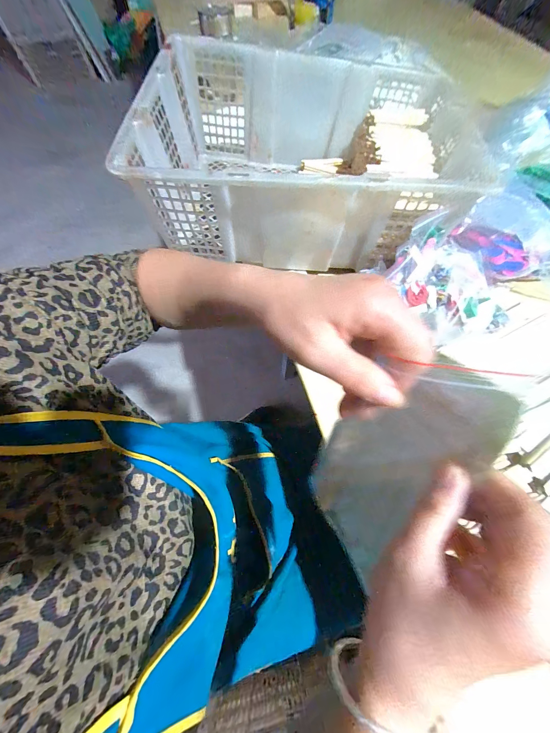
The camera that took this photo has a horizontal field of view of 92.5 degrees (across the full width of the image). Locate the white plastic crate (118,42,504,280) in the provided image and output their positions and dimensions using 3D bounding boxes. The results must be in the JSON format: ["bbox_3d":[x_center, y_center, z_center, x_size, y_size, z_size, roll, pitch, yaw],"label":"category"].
[{"bbox_3d":[0.048,-0.364,0.449,0.472,0.170,0.381,2,69,3],"label":"white plastic crate"}]

